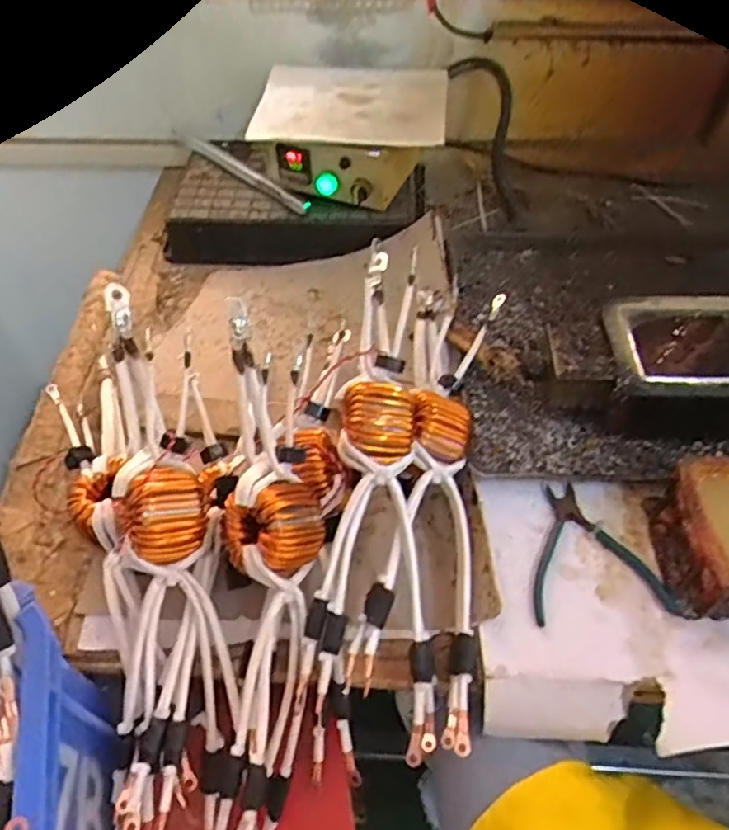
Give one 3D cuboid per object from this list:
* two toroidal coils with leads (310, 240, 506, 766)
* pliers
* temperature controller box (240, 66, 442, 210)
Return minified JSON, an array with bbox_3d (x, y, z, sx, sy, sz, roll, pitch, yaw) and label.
[{"bbox_3d":[0.036,0.041,0.607,0.152,0.153,0.505,1,63,2],"label":"two toroidal coils with leads"},{"bbox_3d":[0.207,0.127,0.584,0.124,0.019,0.127,-4,51,-2],"label":"pliers"},{"bbox_3d":[-0.016,-0.392,0.870,0.250,0.097,0.210,6,51,6],"label":"temperature controller box"}]

